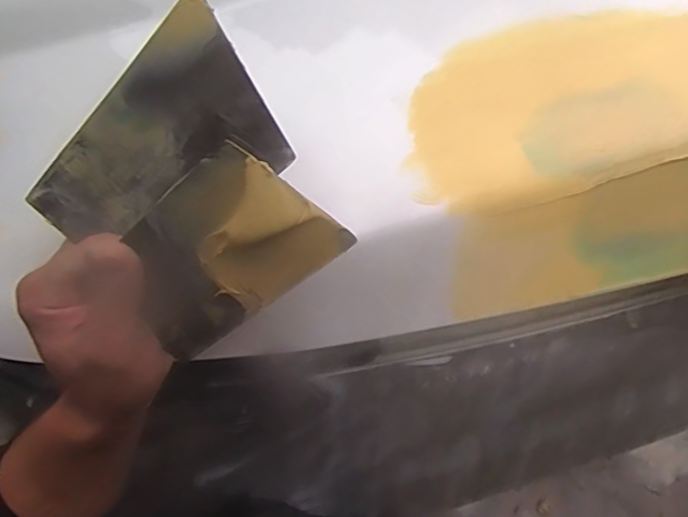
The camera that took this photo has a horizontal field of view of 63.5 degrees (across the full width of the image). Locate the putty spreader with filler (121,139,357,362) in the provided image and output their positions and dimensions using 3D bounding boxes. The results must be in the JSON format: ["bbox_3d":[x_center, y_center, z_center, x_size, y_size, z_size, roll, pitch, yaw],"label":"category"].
[{"bbox_3d":[-0.058,0.004,0.240,0.108,0.070,0.006,-35,37,25],"label":"putty spreader with filler"}]

